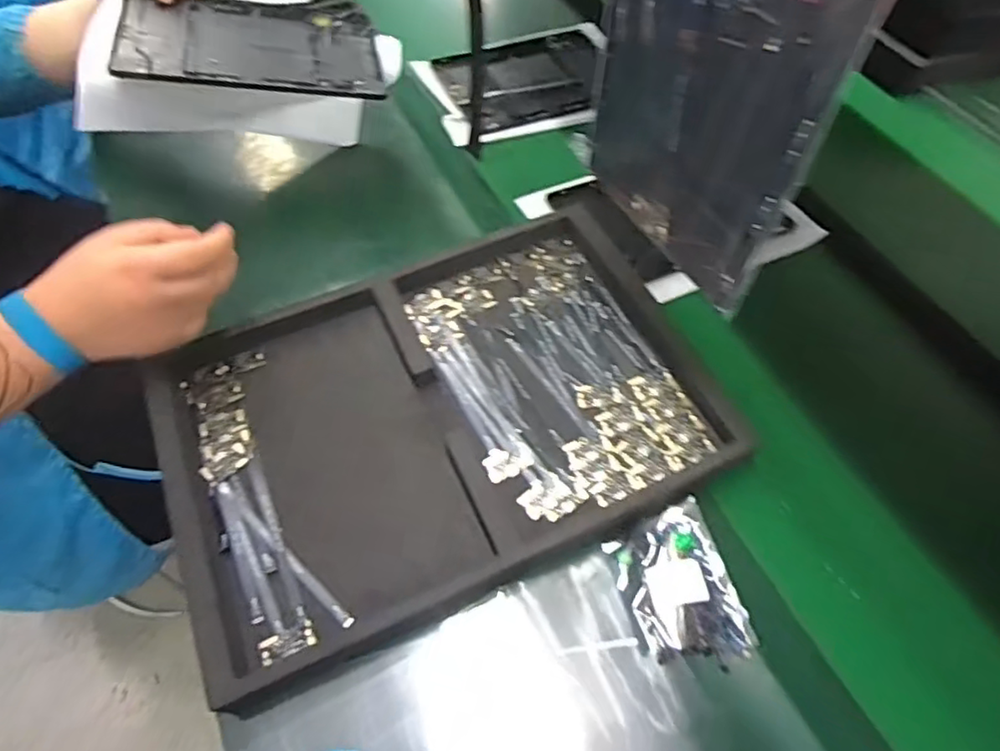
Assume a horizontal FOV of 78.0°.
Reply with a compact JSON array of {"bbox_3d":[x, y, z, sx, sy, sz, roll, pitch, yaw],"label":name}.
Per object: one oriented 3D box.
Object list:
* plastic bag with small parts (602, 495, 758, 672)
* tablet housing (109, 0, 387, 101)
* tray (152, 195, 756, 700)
[{"bbox_3d":[0.132,0.160,0.460,0.077,0.029,0.112,-15,59,-12],"label":"plastic bag with small parts"},{"bbox_3d":[-0.237,-0.324,0.604,0.233,0.011,0.164,-3,54,-19],"label":"tablet housing"},{"bbox_3d":[-0.048,0.027,0.524,0.447,0.032,0.316,-21,61,-16],"label":"tray"}]

